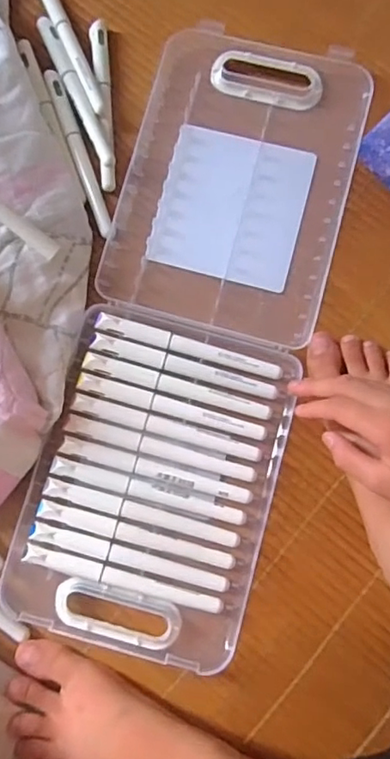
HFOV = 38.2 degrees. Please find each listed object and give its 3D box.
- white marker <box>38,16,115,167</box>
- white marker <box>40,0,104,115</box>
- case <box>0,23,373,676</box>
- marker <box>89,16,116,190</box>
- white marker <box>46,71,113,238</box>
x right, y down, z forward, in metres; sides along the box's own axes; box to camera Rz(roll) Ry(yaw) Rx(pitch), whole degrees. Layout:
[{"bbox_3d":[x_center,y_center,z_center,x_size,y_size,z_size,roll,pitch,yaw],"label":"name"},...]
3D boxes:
[{"bbox_3d":[-0.087,-0.212,0.410,0.014,0.010,0.126,-25,82,-3],"label":"white marker"},{"bbox_3d":[-0.094,-0.250,0.415,0.013,0.011,0.127,-23,82,-3],"label":"white marker"},{"bbox_3d":[0.002,-0.037,0.395,0.155,0.027,0.432,14,81,5],"label":"case"},{"bbox_3d":[-0.067,-0.203,0.412,0.012,0.010,0.128,-5,81,0],"label":"marker"},{"bbox_3d":[-0.085,-0.165,0.409,0.011,0.009,0.130,-19,81,-3],"label":"white marker"}]

